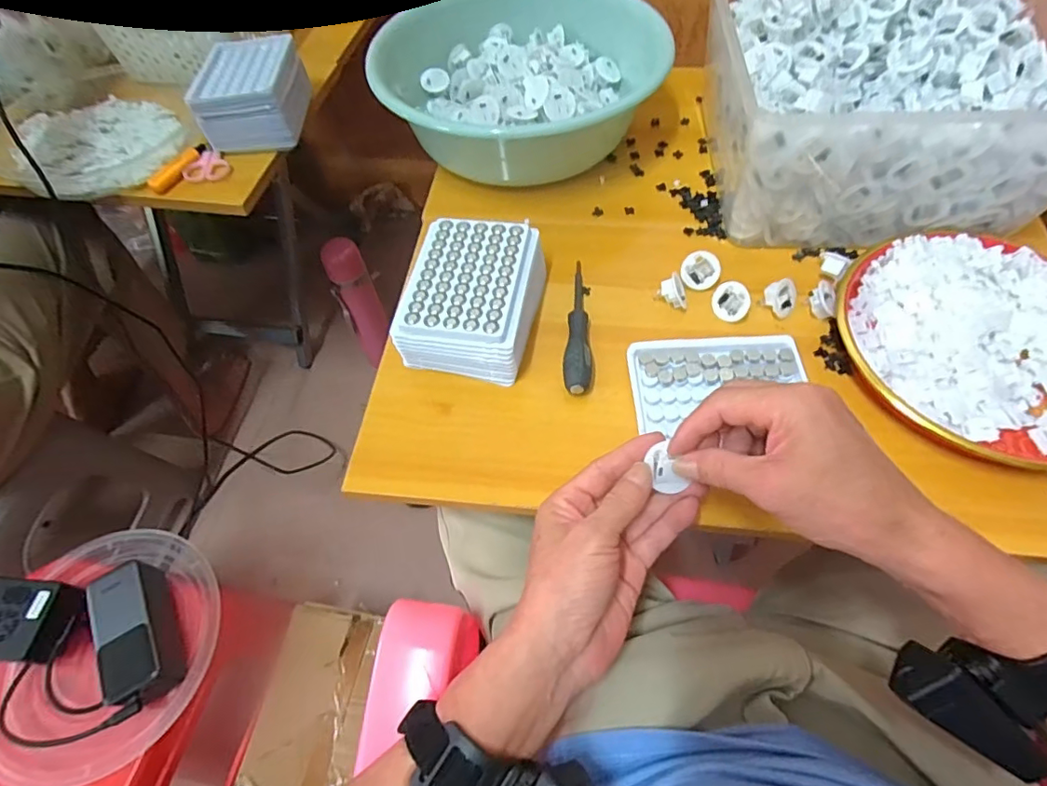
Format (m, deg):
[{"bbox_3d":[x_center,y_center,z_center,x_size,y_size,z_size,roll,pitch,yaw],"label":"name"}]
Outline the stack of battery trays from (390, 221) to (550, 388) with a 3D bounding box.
[{"bbox_3d":[-0.042,-0.079,0.452,0.097,0.056,0.132,10,59,9],"label":"stack of battery trays"}]

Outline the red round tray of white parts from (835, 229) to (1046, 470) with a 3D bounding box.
[{"bbox_3d":[0.366,-0.041,0.425,0.215,0.033,0.203,-1,58,2],"label":"red round tray of white parts"}]

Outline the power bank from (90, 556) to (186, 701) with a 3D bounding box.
[{"bbox_3d":[-0.390,0.239,0.539,0.056,0.059,0.132,-25,60,-12],"label":"power bank"}]

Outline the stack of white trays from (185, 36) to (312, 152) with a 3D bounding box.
[{"bbox_3d":[-0.306,-0.341,0.614,0.101,0.069,0.112,-4,58,1],"label":"stack of white trays"}]

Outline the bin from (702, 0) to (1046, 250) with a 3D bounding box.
[{"bbox_3d":[0.321,-0.281,0.496,0.290,0.138,0.264,0,58,3],"label":"bin"}]

